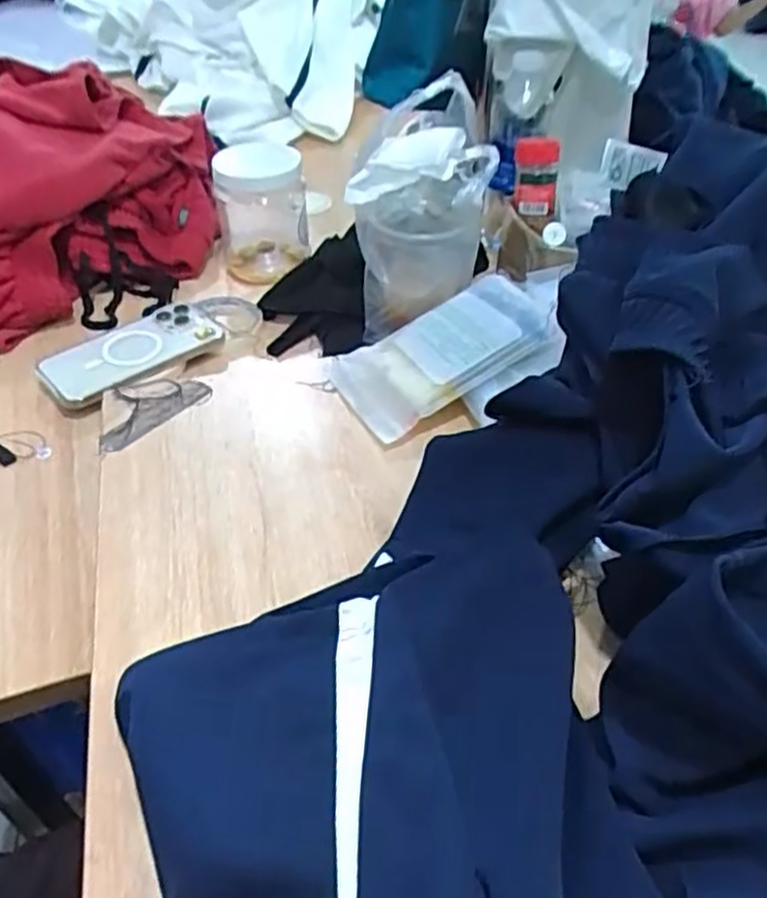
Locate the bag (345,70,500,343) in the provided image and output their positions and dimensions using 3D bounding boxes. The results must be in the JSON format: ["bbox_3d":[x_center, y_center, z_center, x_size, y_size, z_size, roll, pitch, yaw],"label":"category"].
[{"bbox_3d":[0.030,-0.198,0.653,0.115,0.194,0.084,-1,43,-1],"label":"bag"}]

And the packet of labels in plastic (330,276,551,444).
[{"bbox_3d":[0.048,-0.086,0.615,0.179,0.021,0.111,-31,45,-7],"label":"packet of labels in plastic"}]

